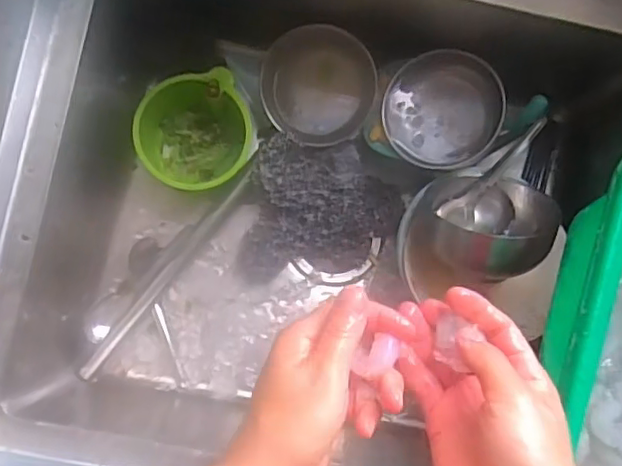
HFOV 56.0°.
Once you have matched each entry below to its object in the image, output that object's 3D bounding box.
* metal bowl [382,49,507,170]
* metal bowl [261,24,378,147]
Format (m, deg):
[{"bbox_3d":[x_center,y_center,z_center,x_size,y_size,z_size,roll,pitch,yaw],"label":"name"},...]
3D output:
[{"bbox_3d":[0.139,-0.130,0.613,0.117,0.053,0.113,0,86,-5],"label":"metal bowl"},{"bbox_3d":[0.006,-0.158,0.656,0.121,0.083,0.119,0,86,-5],"label":"metal bowl"}]

